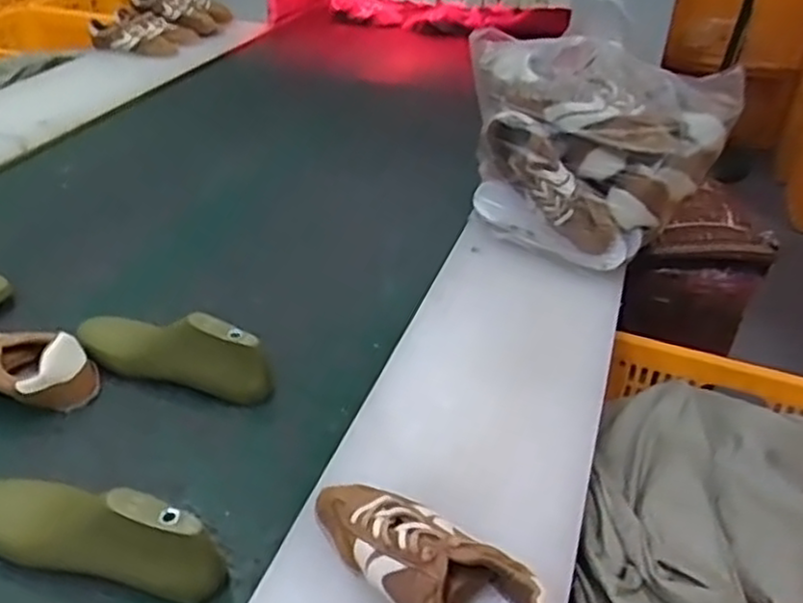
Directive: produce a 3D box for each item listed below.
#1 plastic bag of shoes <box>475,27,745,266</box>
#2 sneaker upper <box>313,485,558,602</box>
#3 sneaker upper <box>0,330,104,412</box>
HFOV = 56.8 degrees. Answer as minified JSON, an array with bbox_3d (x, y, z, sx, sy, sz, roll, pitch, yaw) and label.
[{"bbox_3d":[0.252,-0.229,1.062,0.343,0.233,0.235,26,41,30],"label":"plastic bag of shoes"},{"bbox_3d":[0.023,0.208,0.579,0.247,0.080,0.086,31,44,35],"label":"sneaker upper"},{"bbox_3d":[-0.470,0.071,0.838,0.244,0.076,0.085,7,35,7],"label":"sneaker upper"}]

